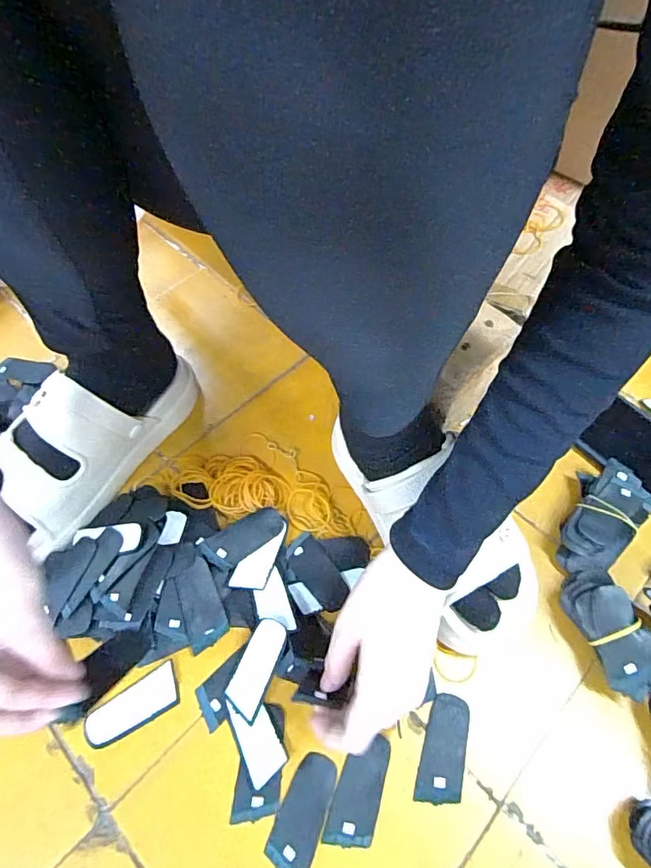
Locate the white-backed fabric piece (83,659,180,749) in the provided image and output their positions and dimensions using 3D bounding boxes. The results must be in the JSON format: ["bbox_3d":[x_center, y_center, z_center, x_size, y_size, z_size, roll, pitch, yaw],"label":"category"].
[{"bbox_3d":[-0.150,0.213,0.391,0.072,0.004,0.031,-27,76,-24],"label":"white-backed fabric piece"}]

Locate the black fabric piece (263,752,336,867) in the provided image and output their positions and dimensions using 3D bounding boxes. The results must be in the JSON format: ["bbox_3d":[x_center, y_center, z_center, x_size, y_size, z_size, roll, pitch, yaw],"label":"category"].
[{"bbox_3d":[-0.017,0.272,0.359,0.032,0.004,0.073,18,60,10],"label":"black fabric piece"}]

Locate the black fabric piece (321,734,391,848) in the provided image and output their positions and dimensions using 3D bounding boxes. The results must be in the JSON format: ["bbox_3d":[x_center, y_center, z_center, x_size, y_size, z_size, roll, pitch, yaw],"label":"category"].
[{"bbox_3d":[0.025,0.261,0.367,0.034,0.004,0.069,16,60,9],"label":"black fabric piece"}]

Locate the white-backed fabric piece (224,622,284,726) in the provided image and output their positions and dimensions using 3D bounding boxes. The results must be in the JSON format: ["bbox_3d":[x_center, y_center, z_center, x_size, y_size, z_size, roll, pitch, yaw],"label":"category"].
[{"bbox_3d":[-0.056,0.185,0.399,0.029,0.004,0.074,19,80,17],"label":"white-backed fabric piece"}]

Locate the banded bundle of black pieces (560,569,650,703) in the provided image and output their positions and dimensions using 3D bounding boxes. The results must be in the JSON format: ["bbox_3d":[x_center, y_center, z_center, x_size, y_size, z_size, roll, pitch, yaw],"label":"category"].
[{"bbox_3d":[0.231,0.160,0.408,0.053,0.042,0.093,-25,63,-15],"label":"banded bundle of black pieces"}]

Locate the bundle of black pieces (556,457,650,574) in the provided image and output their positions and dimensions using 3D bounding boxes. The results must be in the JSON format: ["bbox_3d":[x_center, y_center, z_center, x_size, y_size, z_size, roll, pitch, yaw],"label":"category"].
[{"bbox_3d":[0.251,0.079,0.456,0.057,0.034,0.108,30,63,16],"label":"bundle of black pieces"}]

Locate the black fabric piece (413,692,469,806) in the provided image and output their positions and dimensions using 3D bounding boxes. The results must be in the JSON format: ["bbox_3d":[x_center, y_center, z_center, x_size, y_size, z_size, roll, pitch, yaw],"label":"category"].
[{"bbox_3d":[0.090,0.239,0.381,0.033,0.004,0.072,14,60,7],"label":"black fabric piece"}]

